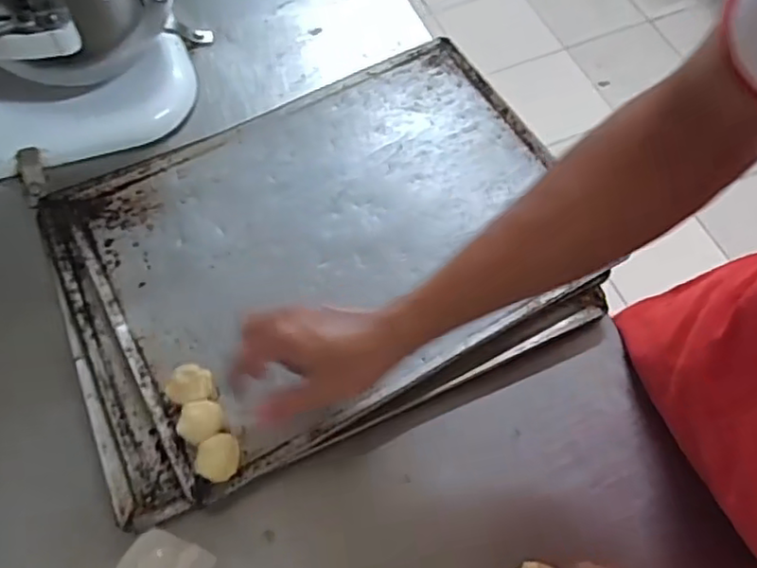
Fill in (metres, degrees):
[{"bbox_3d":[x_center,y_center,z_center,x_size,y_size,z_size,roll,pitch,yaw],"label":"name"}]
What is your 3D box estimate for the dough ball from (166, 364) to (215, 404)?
[{"bbox_3d":[-0.158,0.085,0.525,0.037,0.028,0.031,-13,64,-7],"label":"dough ball"}]

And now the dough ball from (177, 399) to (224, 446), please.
[{"bbox_3d":[-0.144,0.111,0.508,0.035,0.025,0.030,-33,68,-15],"label":"dough ball"}]

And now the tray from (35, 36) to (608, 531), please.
[{"bbox_3d":[-0.055,-0.038,0.599,0.472,0.028,0.354,-23,66,-11],"label":"tray"}]

